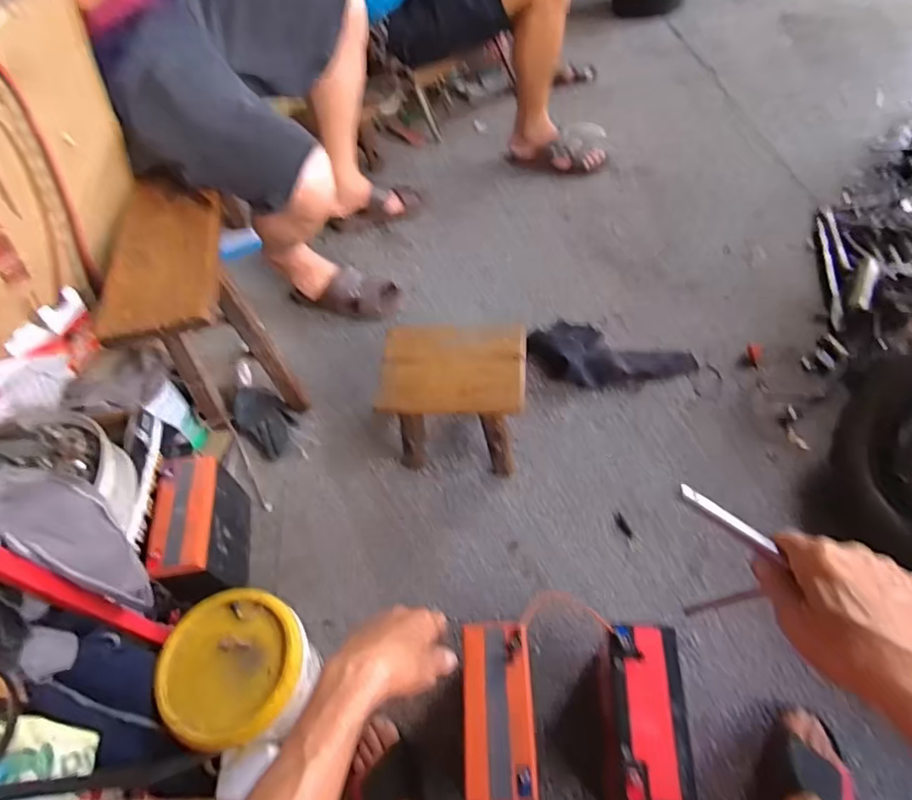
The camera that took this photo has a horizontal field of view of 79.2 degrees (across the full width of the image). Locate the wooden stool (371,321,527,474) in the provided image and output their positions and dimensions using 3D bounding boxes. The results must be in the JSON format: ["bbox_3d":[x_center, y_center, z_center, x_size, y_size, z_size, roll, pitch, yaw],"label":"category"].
[{"bbox_3d":[0.002,0.003,0.893,0.208,0.209,0.151,1,55,9],"label":"wooden stool"}]

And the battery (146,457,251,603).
[{"bbox_3d":[-0.380,0.208,0.835,0.085,0.152,0.197,-14,54,-2],"label":"battery"}]

